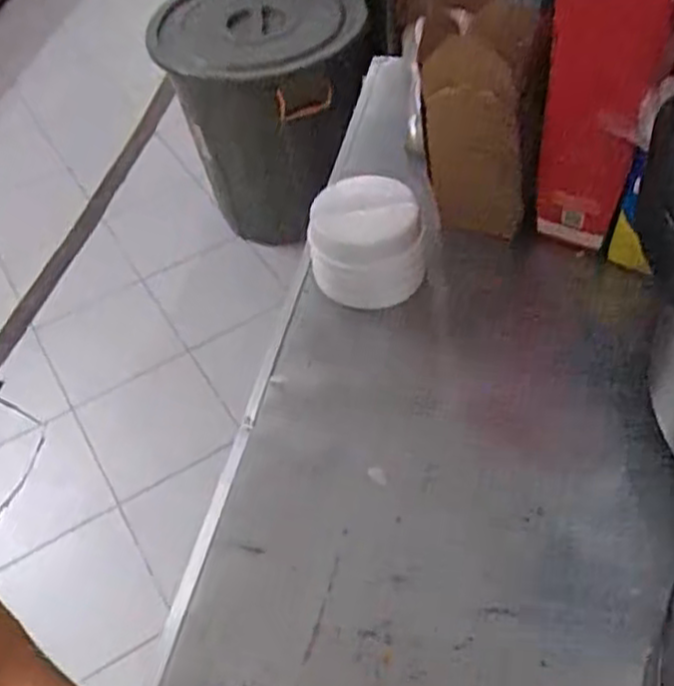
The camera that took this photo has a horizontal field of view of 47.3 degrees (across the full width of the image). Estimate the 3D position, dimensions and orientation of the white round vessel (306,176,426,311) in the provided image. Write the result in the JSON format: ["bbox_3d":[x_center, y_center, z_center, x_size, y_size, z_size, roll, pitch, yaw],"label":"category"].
[{"bbox_3d":[0.030,-0.108,0.870,0.119,0.121,0.117,-7,48,-2],"label":"white round vessel"}]

